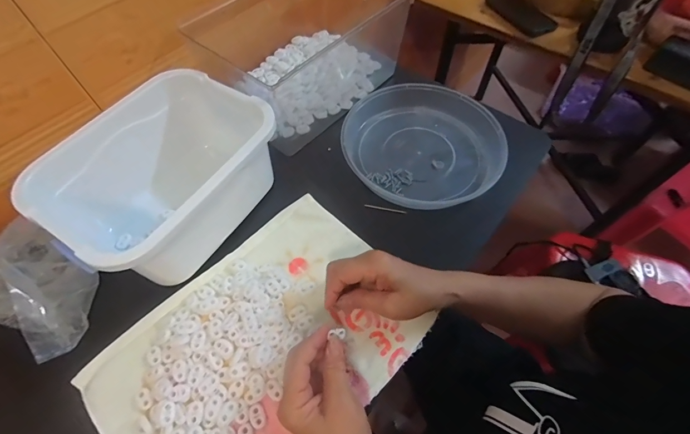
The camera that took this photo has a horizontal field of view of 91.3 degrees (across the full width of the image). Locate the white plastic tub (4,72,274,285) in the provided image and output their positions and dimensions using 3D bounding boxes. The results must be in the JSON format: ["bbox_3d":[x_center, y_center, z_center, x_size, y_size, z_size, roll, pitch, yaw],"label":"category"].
[{"bbox_3d":[-0.217,-0.049,0.421,0.194,0.114,0.246,33,65,19],"label":"white plastic tub"}]

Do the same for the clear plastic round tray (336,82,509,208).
[{"bbox_3d":[0.116,-0.105,0.509,0.225,0.047,0.215,2,65,-3],"label":"clear plastic round tray"}]

